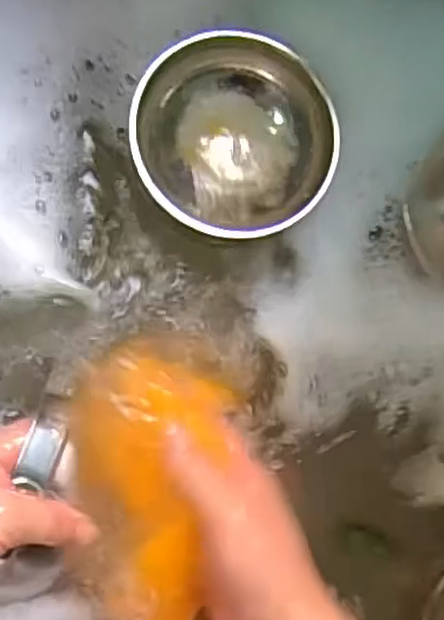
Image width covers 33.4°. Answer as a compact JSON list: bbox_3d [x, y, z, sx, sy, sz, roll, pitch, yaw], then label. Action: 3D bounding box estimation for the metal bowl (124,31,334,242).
[{"bbox_3d":[0.008,-0.101,0.436,0.115,0.037,0.112,-1,89,-8],"label":"metal bowl"}]

